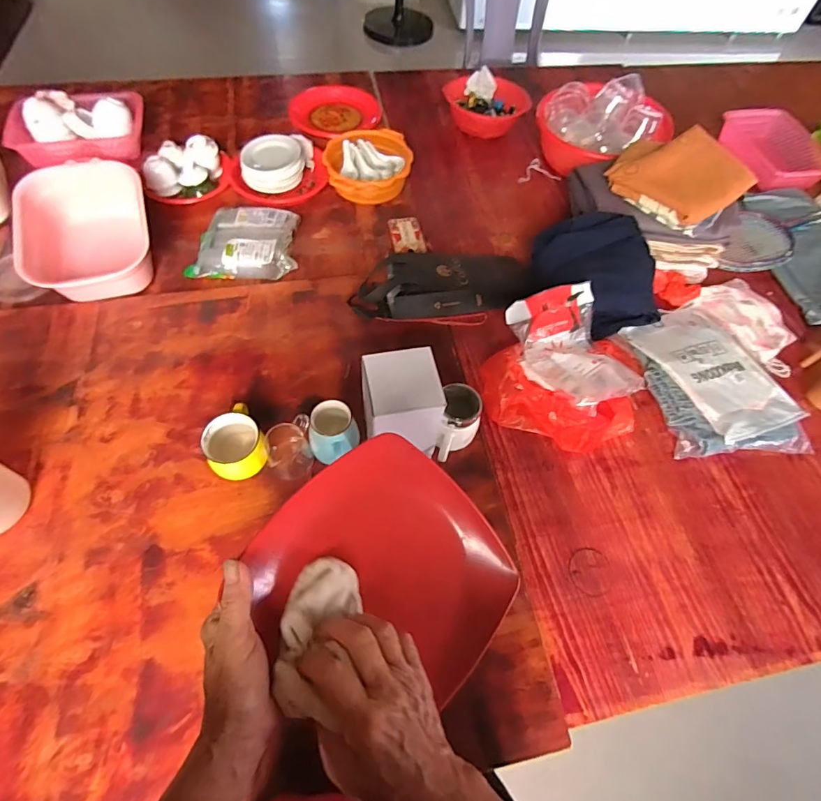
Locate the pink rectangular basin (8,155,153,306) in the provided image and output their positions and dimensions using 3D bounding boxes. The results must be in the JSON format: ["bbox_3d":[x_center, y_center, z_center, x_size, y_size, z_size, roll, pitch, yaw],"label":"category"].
[{"bbox_3d":[-0.678,-0.356,0.962,0.249,0.146,0.256,-16,63,-12],"label":"pink rectangular basin"}]

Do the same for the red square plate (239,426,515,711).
[{"bbox_3d":[-0.016,0.150,0.390,0.212,0.024,0.183,45,70,-6],"label":"red square plate"}]

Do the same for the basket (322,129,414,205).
[{"bbox_3d":[-0.111,-0.607,1.158,0.210,0.083,0.218,1,59,-1],"label":"basket"}]

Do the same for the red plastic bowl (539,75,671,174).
[{"bbox_3d":[0.509,-0.739,1.232,0.302,0.141,0.302,2,61,-3],"label":"red plastic bowl"}]

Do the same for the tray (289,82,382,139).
[{"bbox_3d":[-0.223,-0.866,1.347,0.259,0.031,0.259,1,59,-1],"label":"tray"}]

